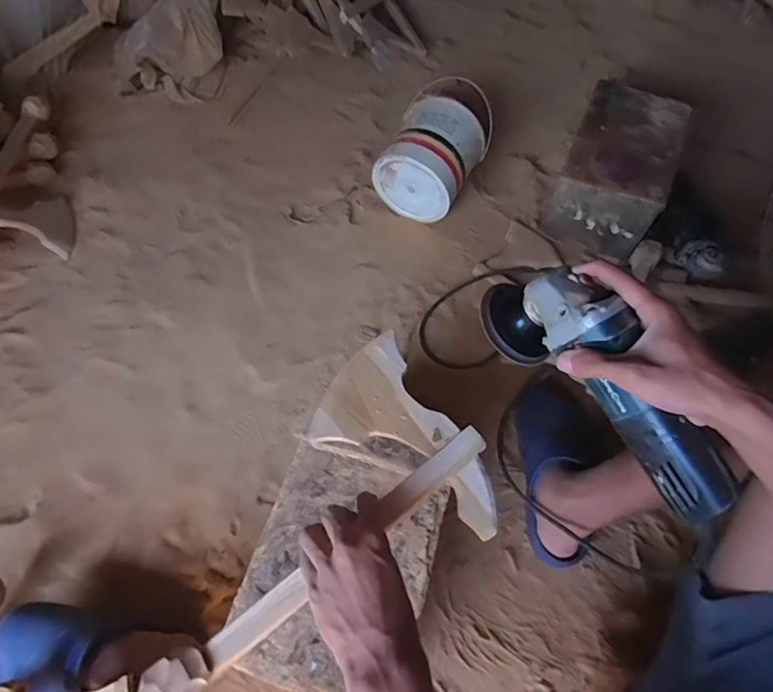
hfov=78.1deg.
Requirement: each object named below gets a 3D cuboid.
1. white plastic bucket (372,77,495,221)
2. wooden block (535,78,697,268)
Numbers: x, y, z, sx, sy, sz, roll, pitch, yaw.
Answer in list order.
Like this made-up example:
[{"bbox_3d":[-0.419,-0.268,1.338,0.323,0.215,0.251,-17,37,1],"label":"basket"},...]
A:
[{"bbox_3d":[0.093,-0.403,1.039,0.187,0.186,0.182,26,64,11],"label":"white plastic bucket"},{"bbox_3d":[0.480,-0.372,1.030,0.198,0.192,0.301,22,68,9],"label":"wooden block"}]

